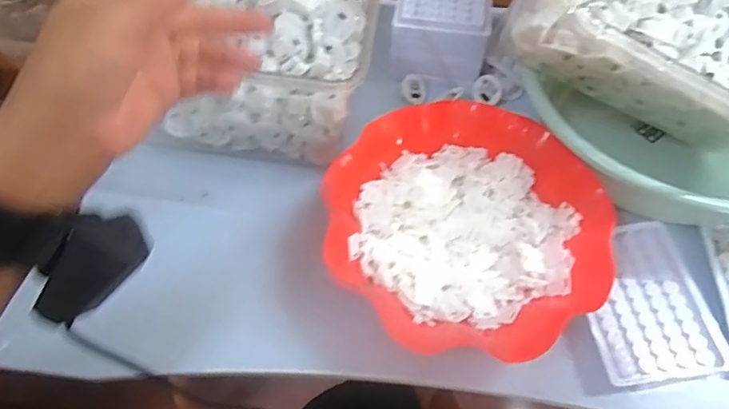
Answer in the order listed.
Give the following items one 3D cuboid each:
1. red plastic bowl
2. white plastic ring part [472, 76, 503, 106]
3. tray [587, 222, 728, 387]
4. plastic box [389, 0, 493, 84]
[{"bbox_3d":[0.082,0.018,0.414,0.218,0.053,0.210,0,60,1],"label":"red plastic bowl"},{"bbox_3d":[0.135,-0.125,0.535,0.033,0.030,0.012,30,28,32],"label":"white plastic ring part"},{"bbox_3d":[0.227,0.078,0.406,0.100,0.010,0.127,-8,60,-4],"label":"tray"},{"bbox_3d":[0.086,-0.210,0.541,0.097,0.073,0.136,8,60,6],"label":"plastic box"}]

